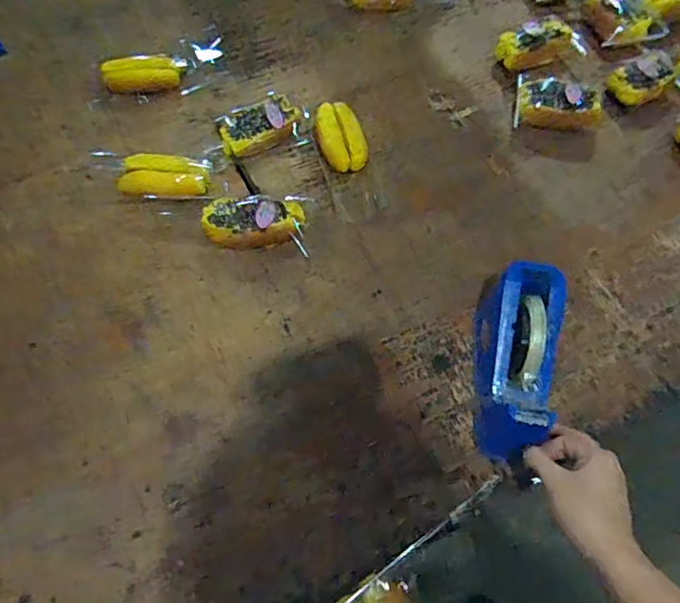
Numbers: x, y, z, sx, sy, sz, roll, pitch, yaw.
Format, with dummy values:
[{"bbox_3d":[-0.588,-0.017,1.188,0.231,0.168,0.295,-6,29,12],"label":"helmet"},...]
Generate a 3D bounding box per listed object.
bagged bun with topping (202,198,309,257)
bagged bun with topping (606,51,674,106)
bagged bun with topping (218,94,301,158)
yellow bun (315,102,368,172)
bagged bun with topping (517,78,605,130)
[{"bbox_3d":[-0.110,-0.099,0.695,0.134,0.038,0.068,4,64,0],"label":"bagged bun with topping"},{"bbox_3d":[0.484,-0.355,0.839,0.117,0.044,0.072,-33,70,-16],"label":"bagged bun with topping"},{"bbox_3d":[-0.115,-0.253,0.773,0.127,0.041,0.069,-25,68,-13],"label":"bagged bun with topping"},{"bbox_3d":[0.001,-0.241,0.774,0.069,0.036,0.117,-15,66,-9],"label":"yellow bun"},{"bbox_3d":[0.331,-0.293,0.804,0.123,0.051,0.075,18,65,6],"label":"bagged bun with topping"}]

